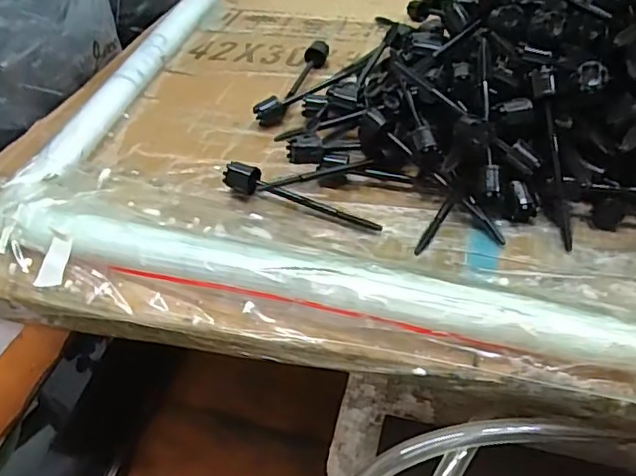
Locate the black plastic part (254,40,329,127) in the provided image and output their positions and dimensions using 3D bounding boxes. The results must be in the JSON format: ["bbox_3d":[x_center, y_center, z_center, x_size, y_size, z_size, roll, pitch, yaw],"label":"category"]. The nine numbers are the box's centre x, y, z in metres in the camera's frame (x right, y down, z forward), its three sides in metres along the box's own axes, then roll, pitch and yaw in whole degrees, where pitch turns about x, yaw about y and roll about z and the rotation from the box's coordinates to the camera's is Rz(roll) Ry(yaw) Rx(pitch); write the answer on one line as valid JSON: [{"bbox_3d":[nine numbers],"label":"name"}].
[{"bbox_3d":[-0.013,-0.103,0.382,0.017,0.017,0.093,14,45,18],"label":"black plastic part"}]

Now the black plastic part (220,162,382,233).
[{"bbox_3d":[-0.010,-0.021,0.293,0.084,0.015,0.013,18,47,22],"label":"black plastic part"}]

